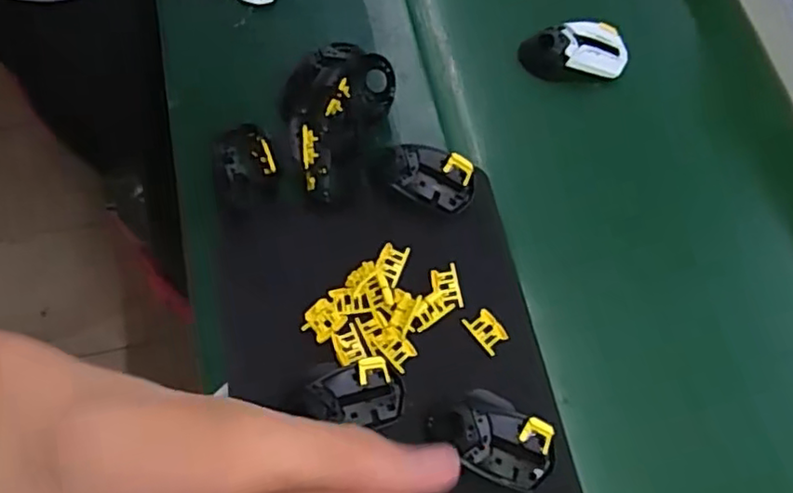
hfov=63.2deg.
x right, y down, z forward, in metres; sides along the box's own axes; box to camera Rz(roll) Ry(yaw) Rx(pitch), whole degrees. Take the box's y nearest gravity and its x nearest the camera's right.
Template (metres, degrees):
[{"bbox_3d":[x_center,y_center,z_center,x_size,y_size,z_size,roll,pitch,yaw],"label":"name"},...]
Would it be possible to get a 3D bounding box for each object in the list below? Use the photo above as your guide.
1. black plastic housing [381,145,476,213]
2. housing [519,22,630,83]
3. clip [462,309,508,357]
[{"bbox_3d":[0.032,-0.073,0.675,0.099,0.027,0.057,28,72,9],"label":"black plastic housing"},{"bbox_3d":[0.208,-0.223,0.770,0.125,0.068,0.070,-3,70,-3],"label":"housing"},{"bbox_3d":[0.088,0.083,0.630,0.027,0.010,0.042,-34,74,-13],"label":"clip"}]

